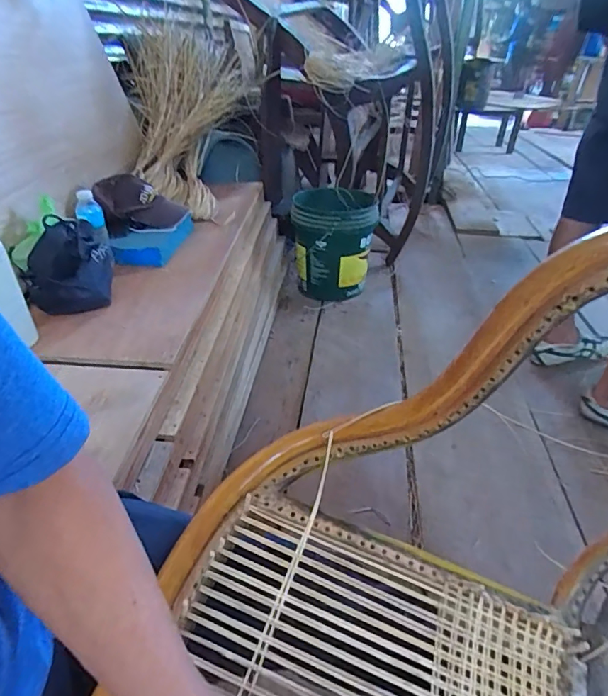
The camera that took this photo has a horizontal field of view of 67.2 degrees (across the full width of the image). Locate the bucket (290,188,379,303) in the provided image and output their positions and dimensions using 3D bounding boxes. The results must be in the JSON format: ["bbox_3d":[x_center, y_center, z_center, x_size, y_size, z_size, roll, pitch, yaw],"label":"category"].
[{"bbox_3d":[0.107,-0.375,1.662,0.289,0.330,0.296,3,34,5],"label":"bucket"}]

